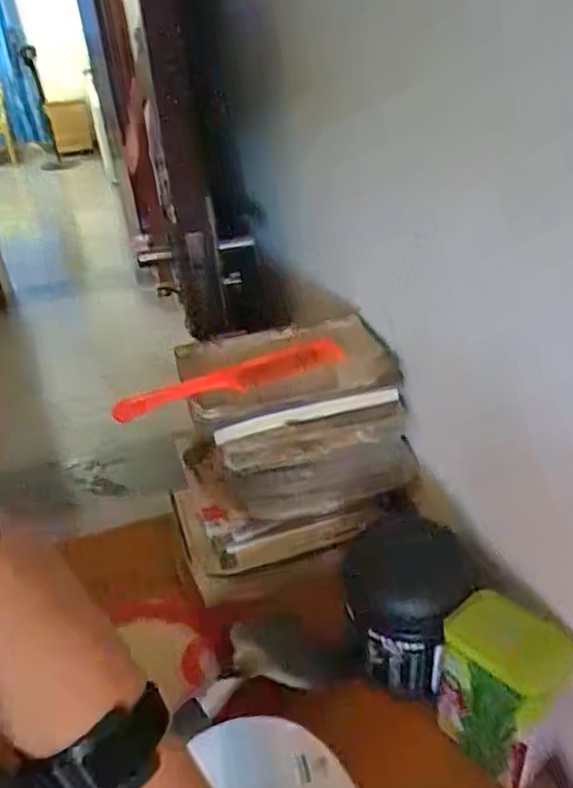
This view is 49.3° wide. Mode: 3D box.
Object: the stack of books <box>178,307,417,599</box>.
[{"bbox_3d":[-0.003,0.057,0.653,0.234,0.196,0.174,-13,33,-12],"label":"stack of books"}]

